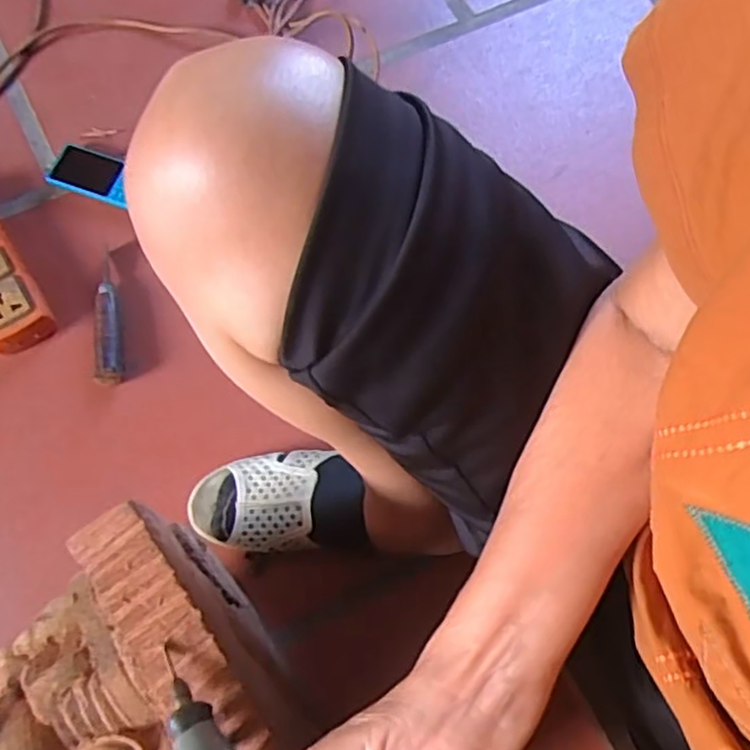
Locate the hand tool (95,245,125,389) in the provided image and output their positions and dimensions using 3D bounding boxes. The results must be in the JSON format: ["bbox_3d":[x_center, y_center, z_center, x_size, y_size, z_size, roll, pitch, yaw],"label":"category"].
[{"bbox_3d":[-0.260,-0.062,0.665,0.024,0.028,0.147,-8,72,-1],"label":"hand tool"}]

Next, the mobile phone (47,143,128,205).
[{"bbox_3d":[-0.298,-0.214,0.722,0.091,0.018,0.054,19,71,4],"label":"mobile phone"}]

